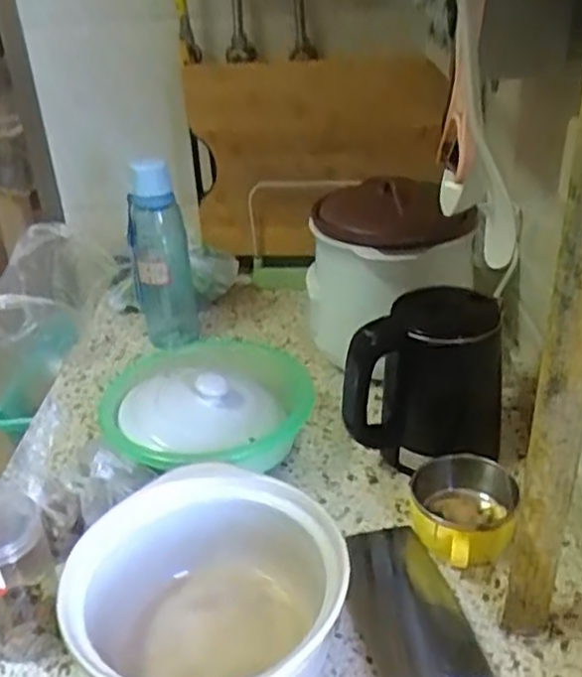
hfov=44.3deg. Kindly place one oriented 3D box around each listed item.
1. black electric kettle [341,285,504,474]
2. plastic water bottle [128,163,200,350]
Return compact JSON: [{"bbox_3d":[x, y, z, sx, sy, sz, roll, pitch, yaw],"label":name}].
[{"bbox_3d":[0.129,0.053,0.732,0.148,0.176,0.121,0,30,7],"label":"black electric kettle"},{"bbox_3d":[-0.172,-0.101,0.958,0.076,0.261,0.071,-10,30,-11],"label":"plastic water bottle"}]

